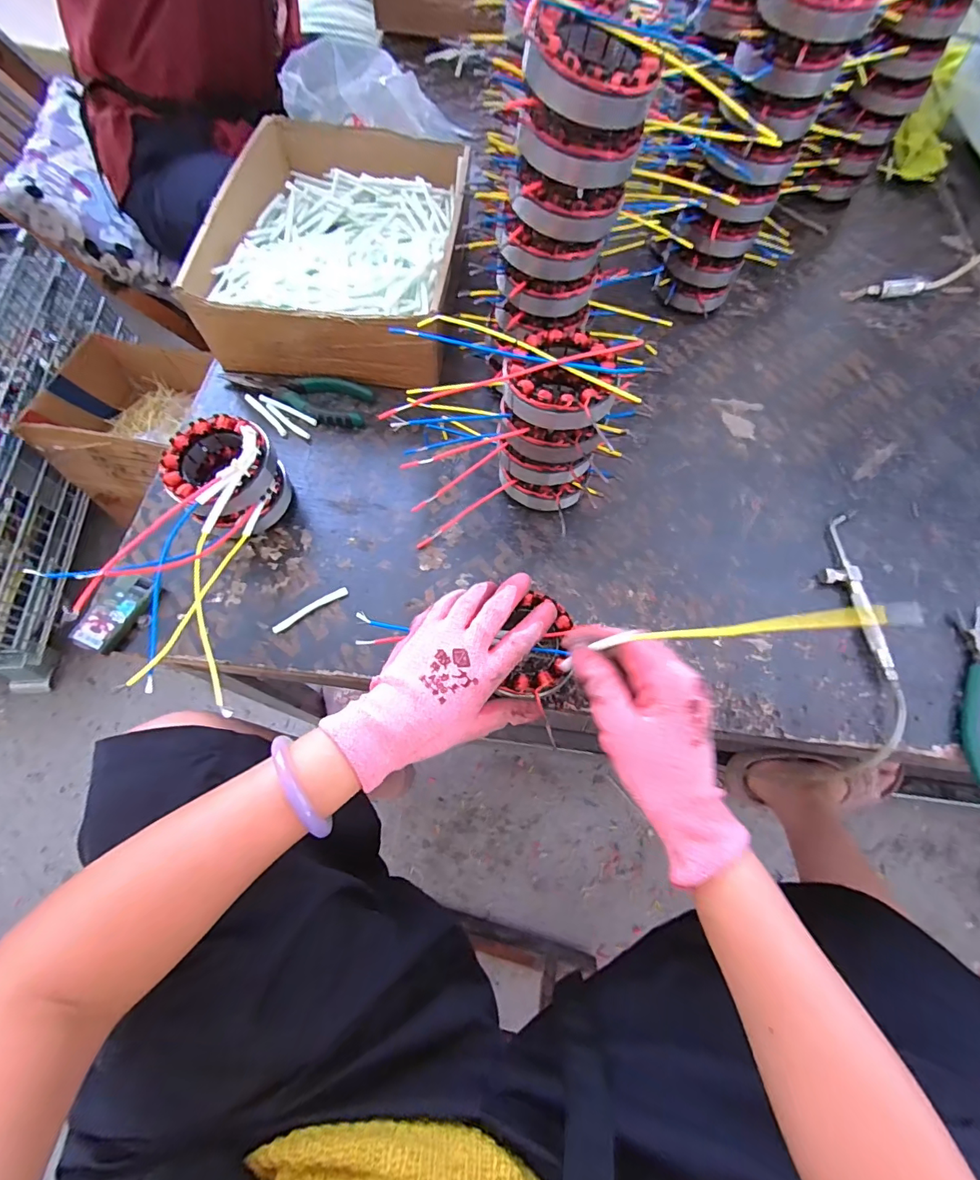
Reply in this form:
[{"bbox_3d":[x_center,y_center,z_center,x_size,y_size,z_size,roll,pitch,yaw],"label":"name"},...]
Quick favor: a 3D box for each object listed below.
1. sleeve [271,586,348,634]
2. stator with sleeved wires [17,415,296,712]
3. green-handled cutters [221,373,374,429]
[{"bbox_3d":[-0.152,0.016,0.400,0.067,0.006,0.009,-32,71,-14],"label":"sleeve"},{"bbox_3d":[-0.223,-0.031,0.362,0.093,0.099,0.239,-2,67,-2],"label":"stator with sleeved wires"},{"bbox_3d":[-0.198,-0.204,0.488,0.146,0.018,0.052,13,67,5],"label":"green-handled cutters"}]

